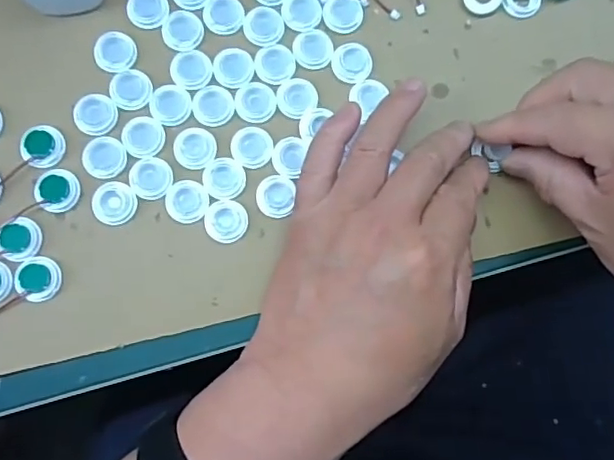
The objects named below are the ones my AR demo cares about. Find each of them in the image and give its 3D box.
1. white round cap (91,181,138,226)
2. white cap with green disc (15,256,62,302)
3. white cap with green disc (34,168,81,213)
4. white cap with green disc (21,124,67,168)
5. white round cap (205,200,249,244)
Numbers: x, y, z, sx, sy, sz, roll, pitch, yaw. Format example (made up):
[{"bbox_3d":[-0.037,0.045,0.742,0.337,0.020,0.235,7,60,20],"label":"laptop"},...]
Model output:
[{"bbox_3d":[-0.102,-0.014,0.304,0.023,0.004,0.023,0,83,-4],"label":"white round cap"},{"bbox_3d":[-0.139,0.025,0.296,0.022,0.004,0.023,0,83,-4],"label":"white cap with green disc"},{"bbox_3d":[-0.132,-0.021,0.302,0.022,0.005,0.022,0,83,-4],"label":"white cap with green disc"},{"bbox_3d":[-0.141,-0.045,0.304,0.021,0.004,0.022,0,83,-4],"label":"white cap with green disc"},{"bbox_3d":[-0.043,-0.005,0.307,0.022,0.004,0.023,0,83,-4],"label":"white round cap"}]

